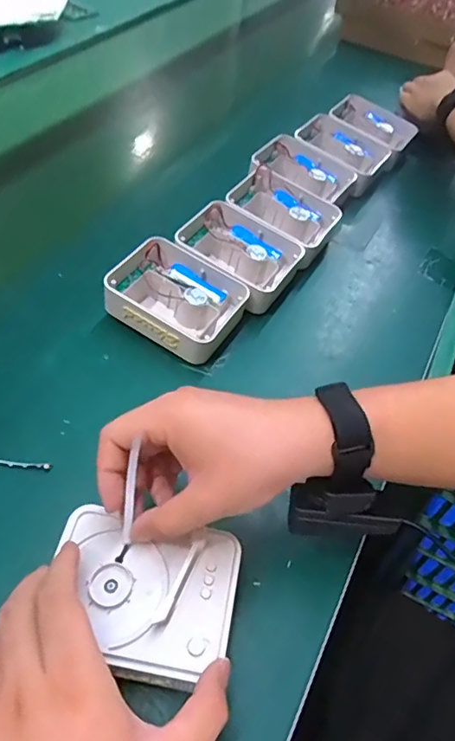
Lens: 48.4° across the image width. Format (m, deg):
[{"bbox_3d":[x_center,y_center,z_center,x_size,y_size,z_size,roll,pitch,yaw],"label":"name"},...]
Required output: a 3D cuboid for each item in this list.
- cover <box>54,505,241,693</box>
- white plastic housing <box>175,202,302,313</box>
[{"bbox_3d":[-0.057,0.145,0.334,0.121,0.016,0.097,9,50,4],"label":"cover"},{"bbox_3d":[0.010,-0.133,0.592,0.138,0.060,0.105,27,54,18],"label":"white plastic housing"}]

